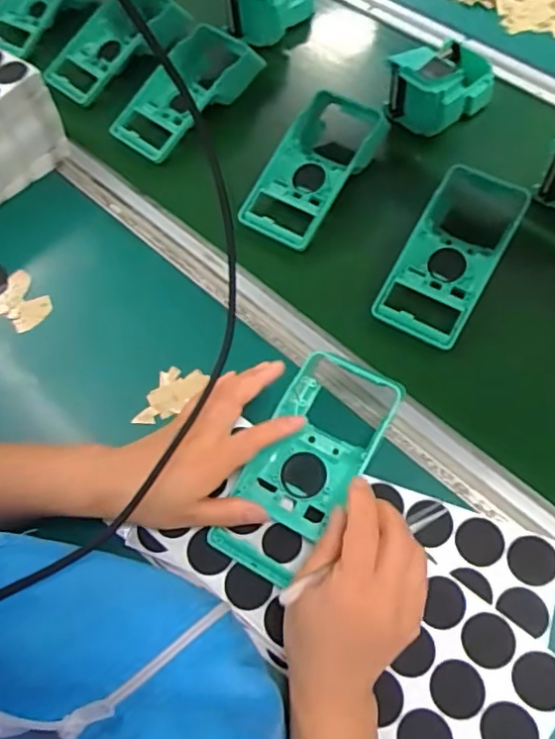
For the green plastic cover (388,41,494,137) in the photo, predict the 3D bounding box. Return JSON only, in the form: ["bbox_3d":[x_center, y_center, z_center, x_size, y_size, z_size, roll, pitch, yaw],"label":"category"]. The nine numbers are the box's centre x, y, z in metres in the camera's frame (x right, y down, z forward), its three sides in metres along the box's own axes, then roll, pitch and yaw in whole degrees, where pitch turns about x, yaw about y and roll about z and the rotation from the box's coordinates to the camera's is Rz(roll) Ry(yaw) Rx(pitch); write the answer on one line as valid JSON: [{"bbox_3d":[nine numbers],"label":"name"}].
[{"bbox_3d":[0.190,-0.330,0.650,0.126,0.081,0.084,-40,67,-16],"label":"green plastic cover"}]

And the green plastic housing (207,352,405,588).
[{"bbox_3d":[0.027,0.066,0.463,0.084,0.023,0.203,26,59,16],"label":"green plastic housing"}]

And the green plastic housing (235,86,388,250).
[{"bbox_3d":[0.037,-0.213,0.606,0.088,0.056,0.177,32,69,18],"label":"green plastic housing"}]

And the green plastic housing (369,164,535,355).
[{"bbox_3d":[0.165,-0.109,0.549,0.086,0.051,0.177,28,68,17],"label":"green plastic housing"}]

